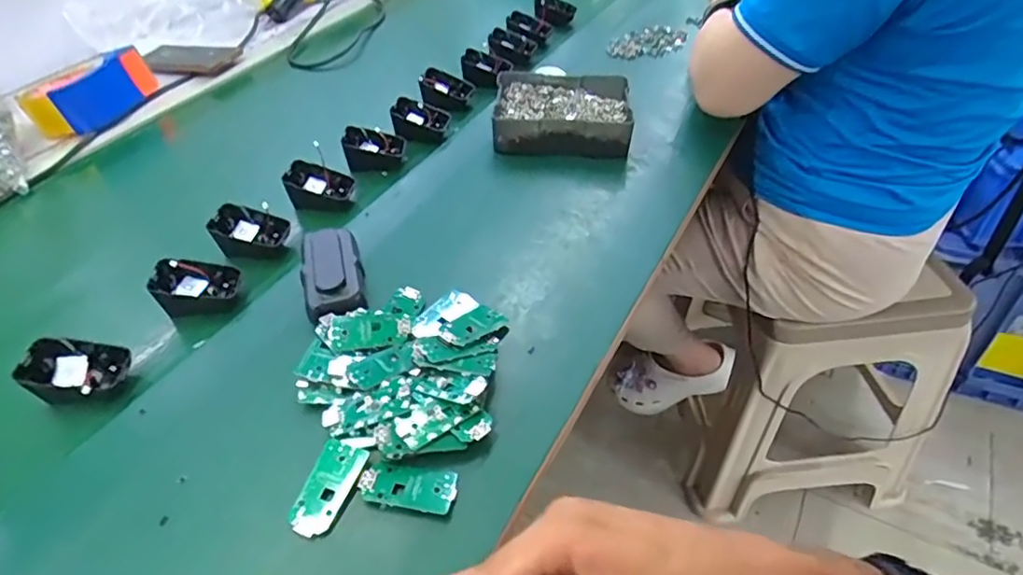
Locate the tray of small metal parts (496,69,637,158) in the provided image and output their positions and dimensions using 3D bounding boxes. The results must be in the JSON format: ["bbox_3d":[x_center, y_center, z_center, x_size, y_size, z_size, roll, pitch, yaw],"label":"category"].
[{"bbox_3d":[0.061,-0.211,0.704,0.159,0.039,0.125,1,45,4],"label":"tray of small metal parts"}]

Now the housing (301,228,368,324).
[{"bbox_3d":[-0.162,-0.016,0.528,0.050,0.022,0.108,-15,46,-12],"label":"housing"}]

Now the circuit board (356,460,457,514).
[{"bbox_3d":[-0.070,0.133,0.394,0.064,0.005,0.030,5,45,8],"label":"circuit board"}]

